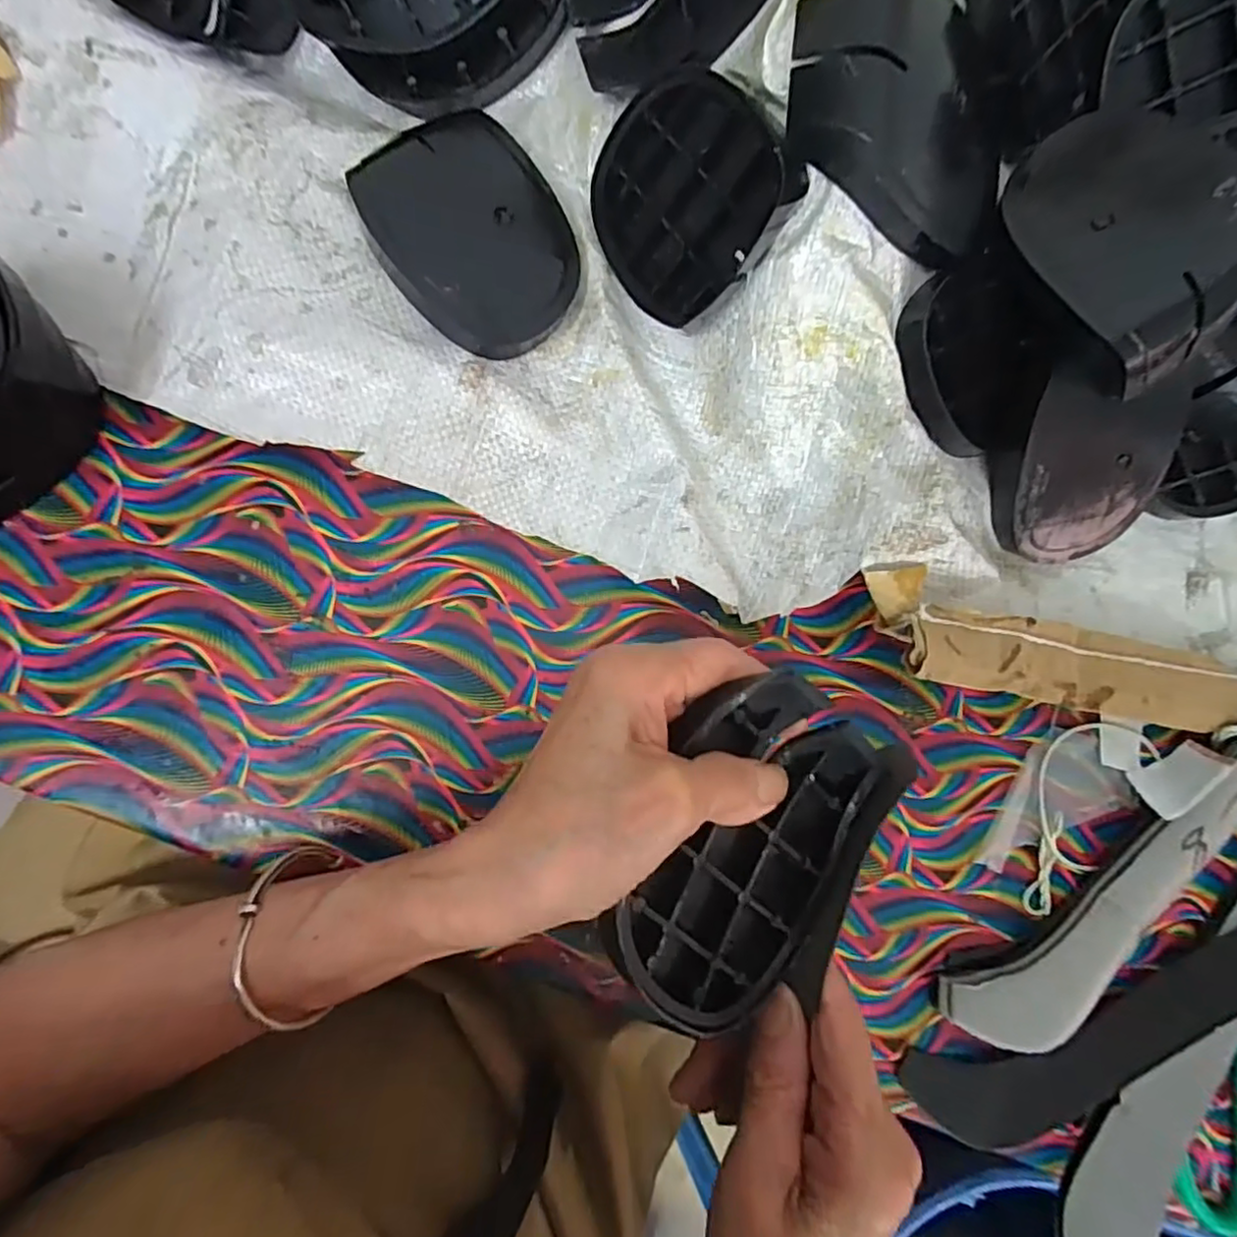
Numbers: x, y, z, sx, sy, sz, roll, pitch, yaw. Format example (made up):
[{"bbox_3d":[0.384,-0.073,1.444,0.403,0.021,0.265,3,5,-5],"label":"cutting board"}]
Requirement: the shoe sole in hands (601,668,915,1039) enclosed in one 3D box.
[{"bbox_3d":[0.050,0.084,0.235,0.085,0.029,0.123,21,82,-5],"label":"shoe sole in hands"}]

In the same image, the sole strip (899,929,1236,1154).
[{"bbox_3d":[0.279,0.182,0.310,0.279,0.022,0.076,-21,87,-9],"label":"sole strip"}]

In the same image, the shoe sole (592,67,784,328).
[{"bbox_3d":[0.028,-0.194,0.294,0.012,0.085,0.099,-12,68,-48],"label":"shoe sole"}]

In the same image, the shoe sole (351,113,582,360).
[{"bbox_3d":[-0.067,-0.179,0.301,0.085,0.028,0.099,-34,89,-10],"label":"shoe sole"}]

